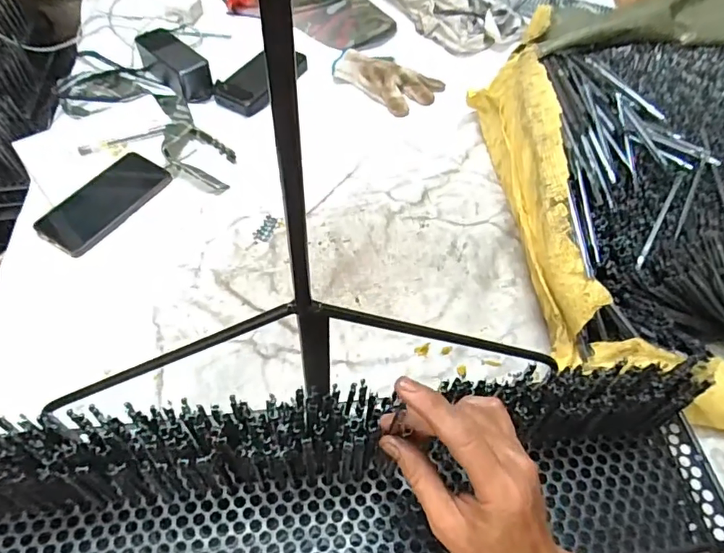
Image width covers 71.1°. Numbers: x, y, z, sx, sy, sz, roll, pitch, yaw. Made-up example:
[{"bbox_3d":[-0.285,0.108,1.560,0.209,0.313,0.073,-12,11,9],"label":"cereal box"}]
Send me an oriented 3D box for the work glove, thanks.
[{"bbox_3d":[0.040,-0.319,0.803,0.160,0.030,0.102,36,60,20],"label":"work glove"}]

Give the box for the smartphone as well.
[{"bbox_3d":[-0.326,-0.095,0.648,0.082,0.010,0.163,27,58,14],"label":"smartphone"}]

